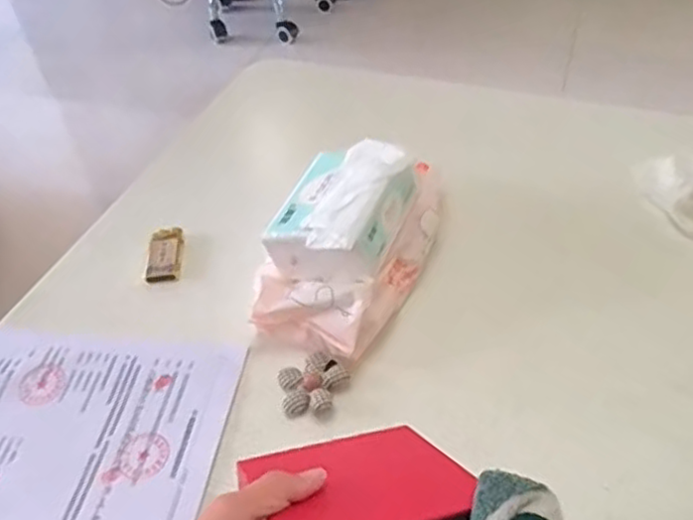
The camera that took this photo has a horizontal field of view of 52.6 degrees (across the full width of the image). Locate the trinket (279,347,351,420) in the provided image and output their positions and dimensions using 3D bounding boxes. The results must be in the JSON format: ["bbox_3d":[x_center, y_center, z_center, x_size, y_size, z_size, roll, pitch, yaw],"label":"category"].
[{"bbox_3d":[-0.029,0.106,0.609,0.059,0.010,0.061,-3,45,3],"label":"trinket"}]

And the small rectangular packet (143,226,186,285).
[{"bbox_3d":[-0.193,-0.006,0.749,0.035,0.015,0.074,-4,44,3],"label":"small rectangular packet"}]

